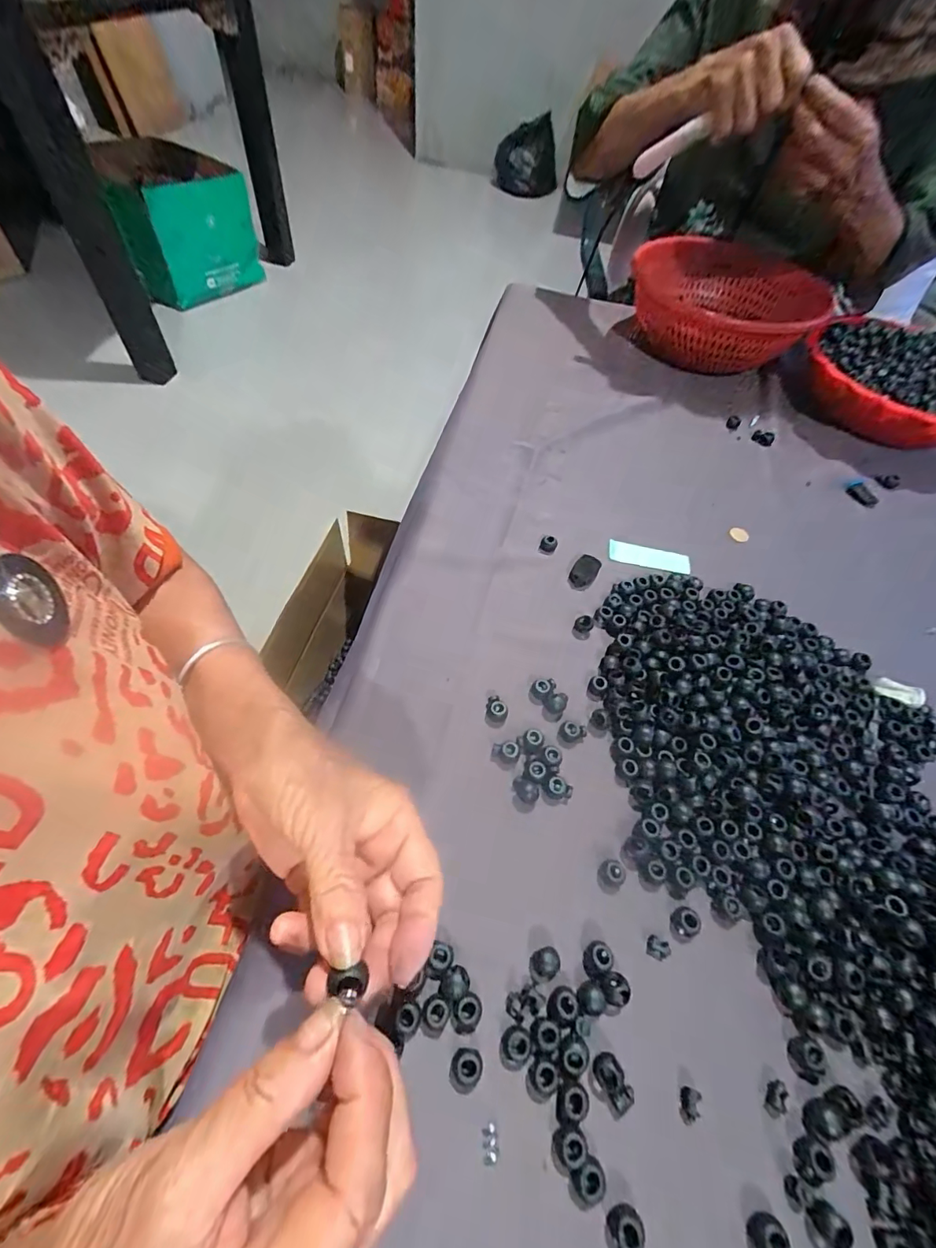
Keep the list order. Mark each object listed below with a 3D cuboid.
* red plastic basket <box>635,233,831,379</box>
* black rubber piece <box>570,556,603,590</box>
[{"bbox_3d":[0.355,-0.457,0.693,0.272,0.094,0.258,28,58,15],"label":"red plastic basket"},{"bbox_3d":[0.109,-0.048,0.443,0.022,0.009,0.037,29,59,15],"label":"black rubber piece"}]

